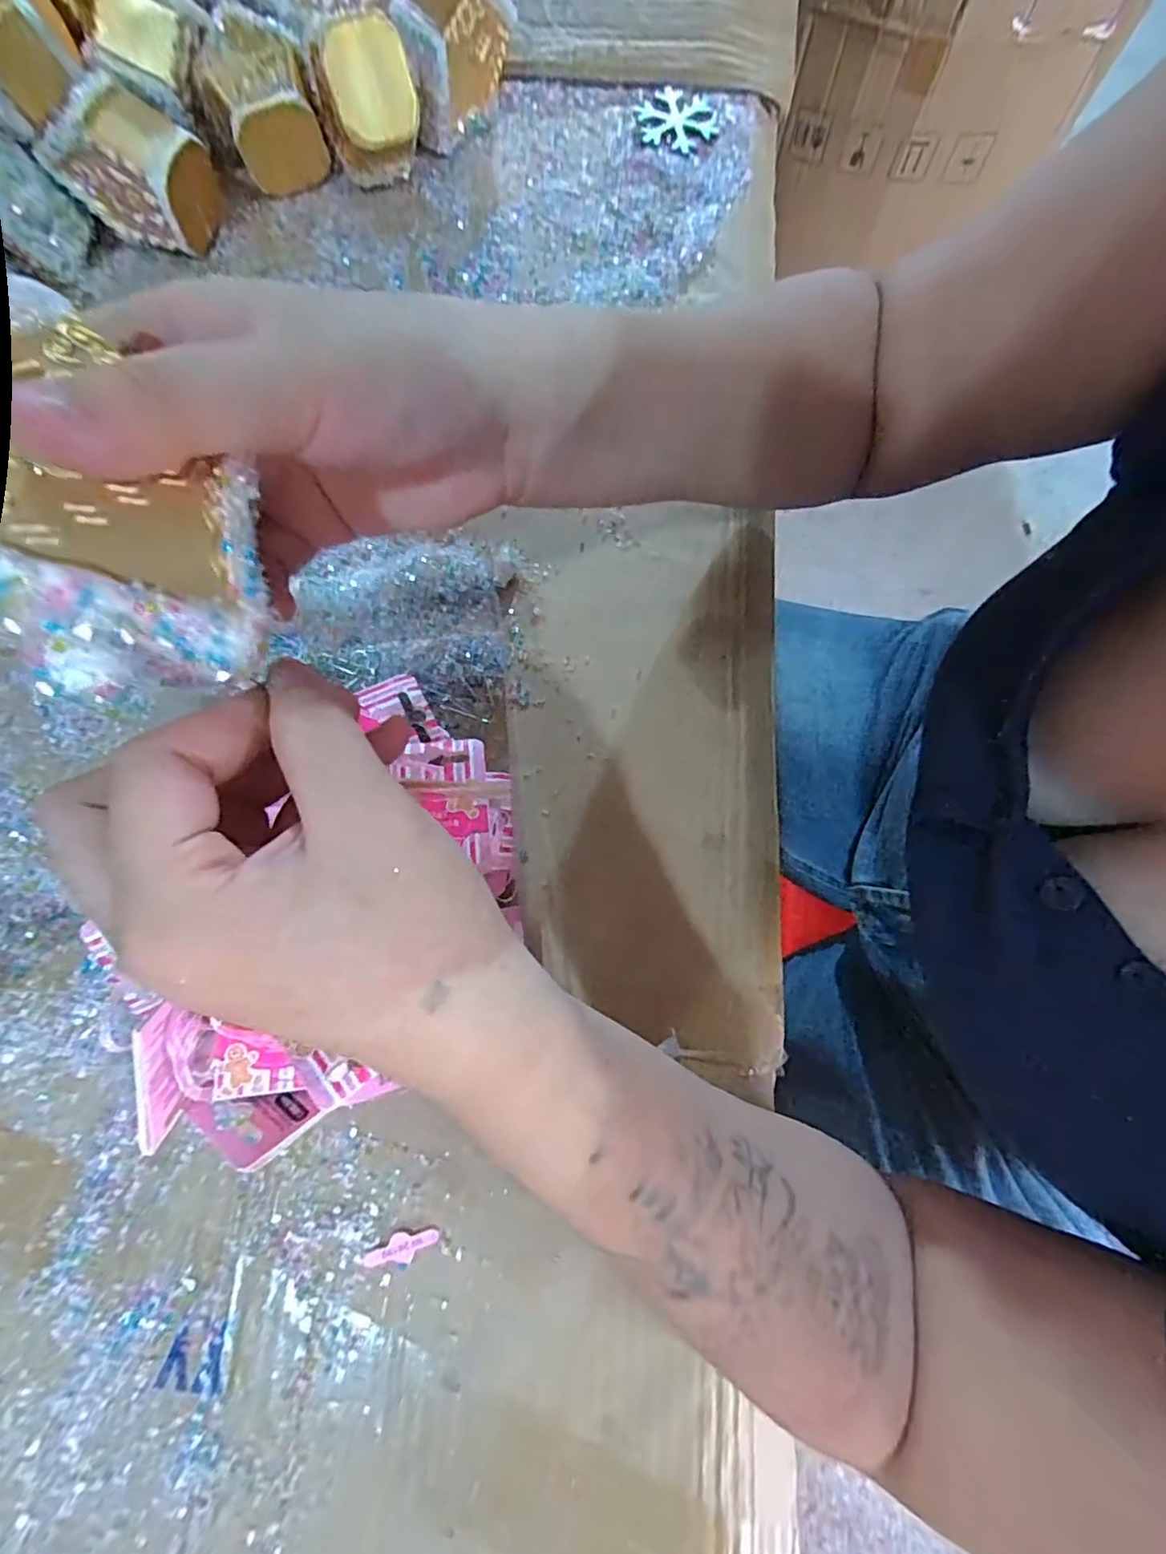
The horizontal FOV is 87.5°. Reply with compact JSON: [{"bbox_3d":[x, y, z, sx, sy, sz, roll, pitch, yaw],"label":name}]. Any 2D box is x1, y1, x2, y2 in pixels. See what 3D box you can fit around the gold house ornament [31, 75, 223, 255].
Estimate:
[{"bbox_3d":[-0.266,-0.359,0.360,0.080,0.069,0.042,17,77,4],"label":"gold house ornament"}]

